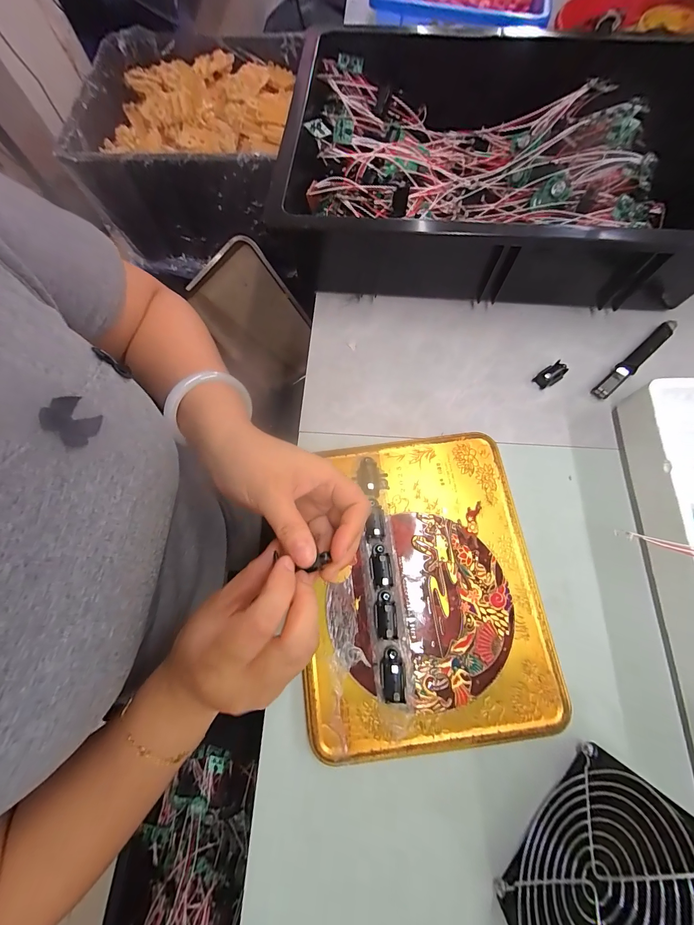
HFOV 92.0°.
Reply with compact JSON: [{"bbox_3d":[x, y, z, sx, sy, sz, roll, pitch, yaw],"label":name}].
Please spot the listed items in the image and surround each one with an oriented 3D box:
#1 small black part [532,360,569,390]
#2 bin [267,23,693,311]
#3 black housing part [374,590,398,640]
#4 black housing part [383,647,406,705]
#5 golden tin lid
[{"bbox_3d":[0.206,-0.088,0.339,0.030,0.012,0.016,-31,72,-9],"label":"small black part"},{"bbox_3d":[0.193,-0.345,0.382,0.468,0.102,0.363,6,70,5],"label":"bin"},{"bbox_3d":[0.030,0.119,0.262,0.017,0.013,0.033,-3,70,1],"label":"black housing part"},{"bbox_3d":[0.035,0.159,0.248,0.016,0.016,0.036,0,70,3],"label":"black housing part"},{"bbox_3d":[0.059,0.094,0.275,0.184,0.021,0.233,-7,70,0],"label":"golden tin lid"}]

